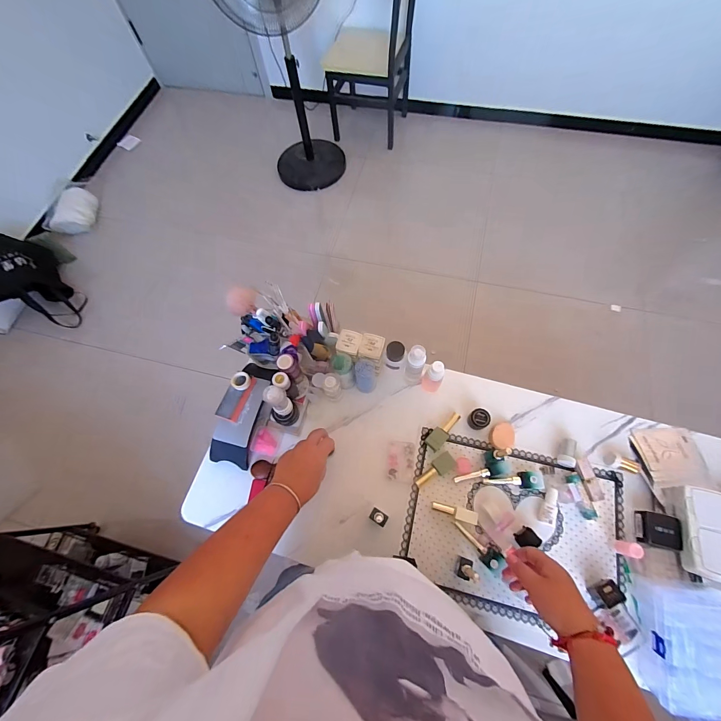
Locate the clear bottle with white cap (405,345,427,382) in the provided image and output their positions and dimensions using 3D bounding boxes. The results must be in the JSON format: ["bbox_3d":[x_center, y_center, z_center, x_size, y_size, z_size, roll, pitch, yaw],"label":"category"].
[{"bbox_3d":[0.110,0.011,0.671,0.034,0.134,0.030,10,69,7],"label":"clear bottle with white cap"}]

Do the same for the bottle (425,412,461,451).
[{"bbox_3d":[0.170,0.142,0.671,0.091,0.021,0.031,-42,72,-13],"label":"bottle"}]

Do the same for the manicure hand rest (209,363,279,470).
[{"bbox_3d":[-0.242,0.106,0.687,0.081,0.058,0.215,9,69,7],"label":"manicure hand rest"}]

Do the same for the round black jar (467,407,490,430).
[{"bbox_3d":[0.241,0.120,0.680,0.040,0.036,0.039,-1,68,3],"label":"round black jar"}]

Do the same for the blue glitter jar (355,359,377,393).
[{"bbox_3d":[0.011,0.033,0.695,0.041,0.095,0.041,-1,68,3],"label":"blue glitter jar"}]

